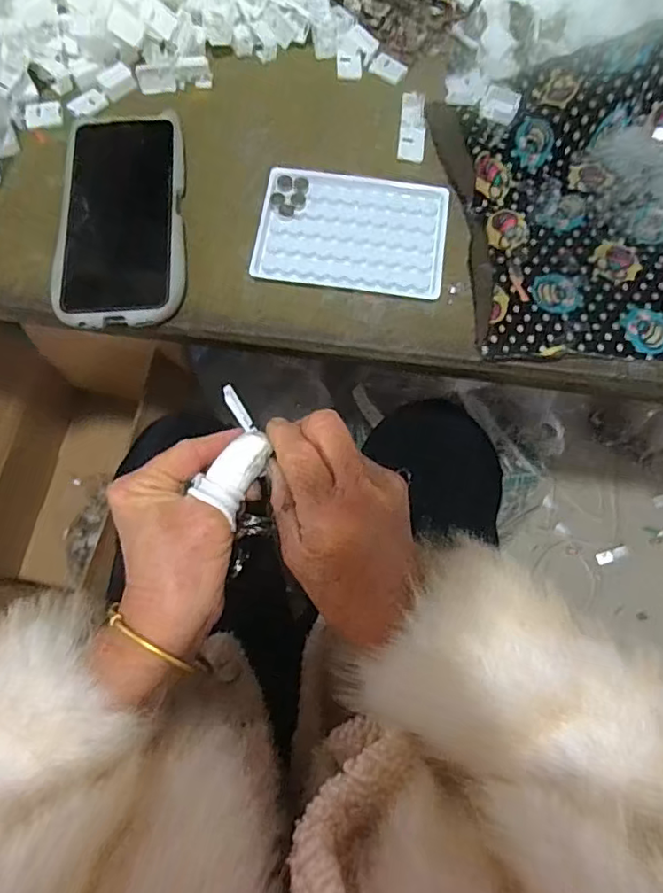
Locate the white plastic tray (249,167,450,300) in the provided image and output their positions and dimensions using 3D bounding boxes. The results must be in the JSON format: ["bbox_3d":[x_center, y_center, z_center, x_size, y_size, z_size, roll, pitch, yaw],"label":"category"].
[{"bbox_3d":[0.015,-0.154,0.396,0.129,0.009,0.093,8,72,2],"label":"white plastic tray"}]

